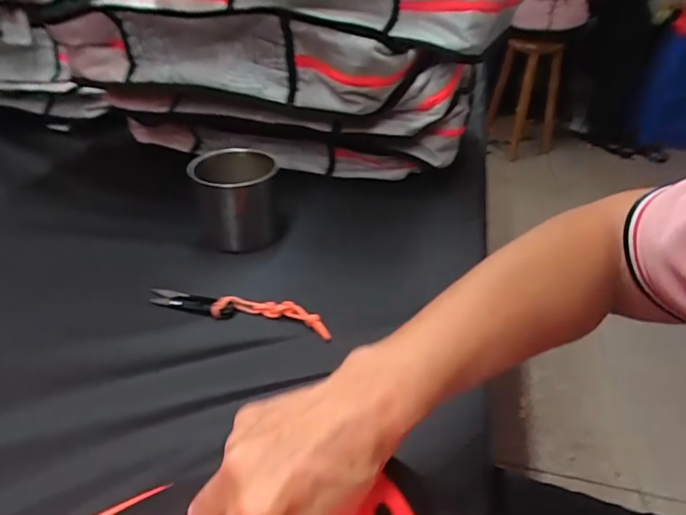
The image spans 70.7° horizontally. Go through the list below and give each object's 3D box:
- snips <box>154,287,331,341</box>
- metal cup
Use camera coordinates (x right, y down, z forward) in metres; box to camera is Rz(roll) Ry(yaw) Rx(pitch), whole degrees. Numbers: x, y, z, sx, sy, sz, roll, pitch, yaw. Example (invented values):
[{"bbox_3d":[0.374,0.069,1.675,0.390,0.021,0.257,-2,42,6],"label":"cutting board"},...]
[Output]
[{"bbox_3d":[-0.105,0.051,0.491,0.197,0.014,0.029,11,37,13],"label":"snips"},{"bbox_3d":[-0.132,-0.072,0.600,0.098,0.099,0.098,-12,38,-17],"label":"metal cup"}]

